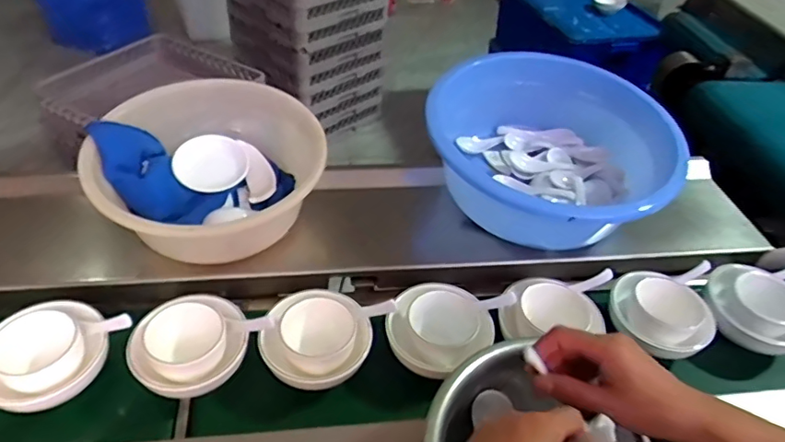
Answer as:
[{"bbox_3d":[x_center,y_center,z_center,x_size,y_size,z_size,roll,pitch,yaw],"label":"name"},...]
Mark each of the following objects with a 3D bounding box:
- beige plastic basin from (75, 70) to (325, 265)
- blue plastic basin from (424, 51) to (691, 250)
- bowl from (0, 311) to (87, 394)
[{"bbox_3d":[-0.223,-0.052,0.670,0.257,0.124,0.246,6,41,-5],"label":"beige plastic basin"},{"bbox_3d":[0.214,-0.085,0.730,0.312,0.130,0.304,6,41,-5],"label":"blue plastic basin"},{"bbox_3d":[-0.349,0.131,0.543,0.069,0.043,0.074,6,41,-5],"label":"bowl"}]

